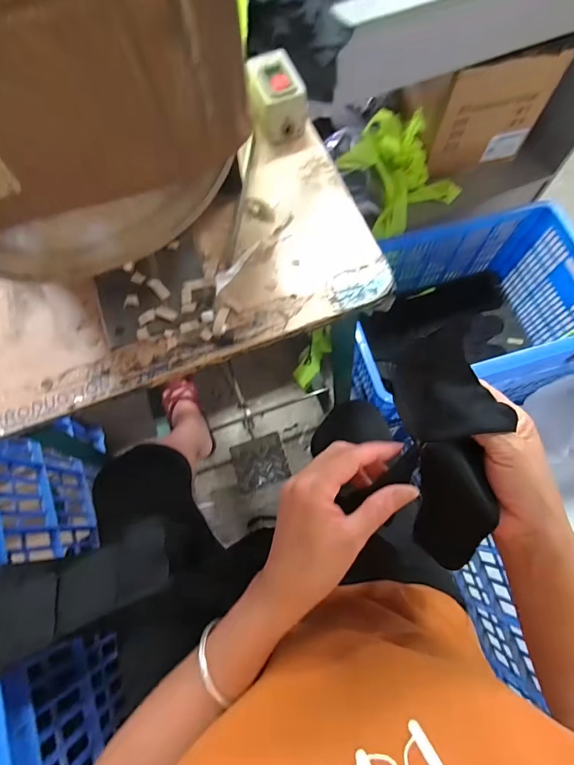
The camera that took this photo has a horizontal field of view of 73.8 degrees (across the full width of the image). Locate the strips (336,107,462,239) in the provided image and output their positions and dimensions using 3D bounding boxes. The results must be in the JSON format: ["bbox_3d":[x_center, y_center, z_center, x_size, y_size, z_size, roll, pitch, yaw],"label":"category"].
[{"bbox_3d":[0.316,-0.569,1.049,0.297,0.171,0.287,29,74,12],"label":"strips"}]

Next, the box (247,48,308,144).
[{"bbox_3d":[-0.015,-0.349,0.468,0.059,0.055,0.086,-16,71,-3],"label":"box"}]

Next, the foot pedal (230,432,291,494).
[{"bbox_3d":[-0.068,0.197,0.952,0.129,0.023,0.118,-13,71,-2],"label":"foot pedal"}]

